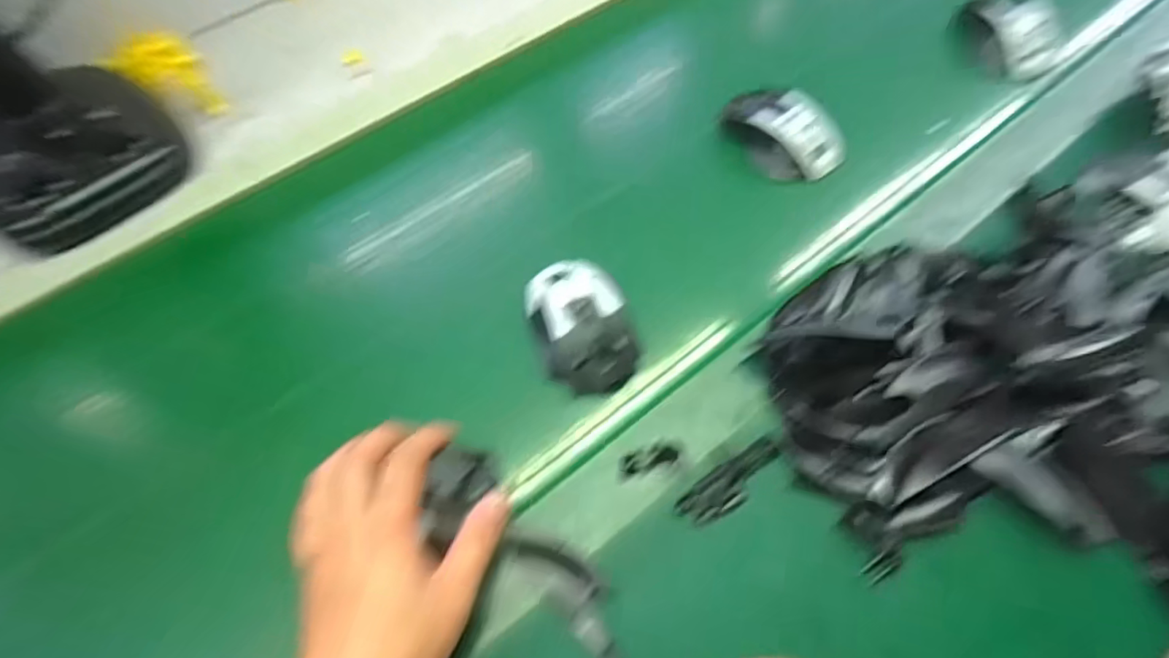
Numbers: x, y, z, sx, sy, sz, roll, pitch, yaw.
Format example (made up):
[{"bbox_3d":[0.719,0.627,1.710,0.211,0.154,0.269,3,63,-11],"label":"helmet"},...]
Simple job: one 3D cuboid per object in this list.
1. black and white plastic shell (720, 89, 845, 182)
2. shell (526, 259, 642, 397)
[{"bbox_3d":[0.180,-0.179,0.520,0.107,0.036,0.064,37,69,21],"label":"black and white plastic shell"},{"bbox_3d":[-0.002,-0.007,0.437,0.075,0.038,0.110,-20,61,-7],"label":"shell"}]

